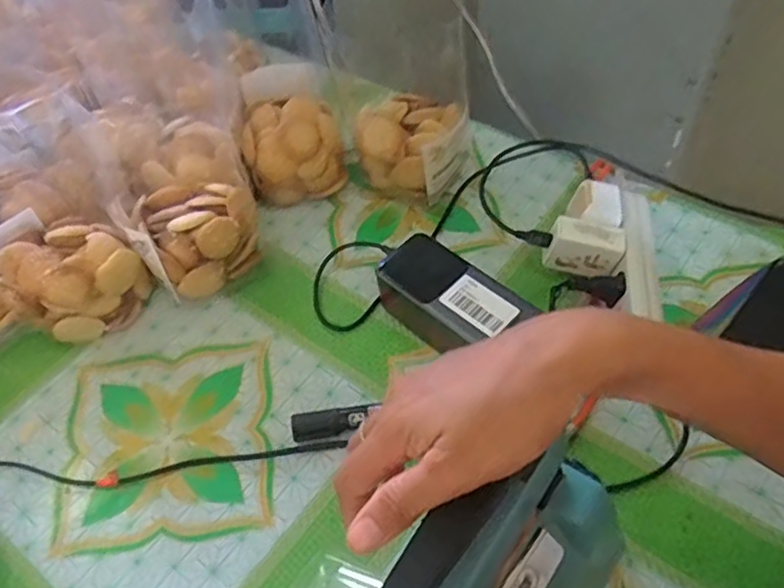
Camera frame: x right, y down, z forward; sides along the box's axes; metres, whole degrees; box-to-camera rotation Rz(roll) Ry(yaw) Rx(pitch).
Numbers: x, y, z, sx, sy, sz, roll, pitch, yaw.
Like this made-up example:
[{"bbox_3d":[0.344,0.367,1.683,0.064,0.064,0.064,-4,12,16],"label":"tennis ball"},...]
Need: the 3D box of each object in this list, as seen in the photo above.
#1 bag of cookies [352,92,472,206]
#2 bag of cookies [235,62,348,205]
[{"bbox_3d":[0.022,-0.133,0.588,0.092,0.082,0.091,8,54,11],"label":"bag of cookies"},{"bbox_3d":[-0.090,-0.138,0.593,0.088,0.101,0.089,-12,53,-4],"label":"bag of cookies"}]

